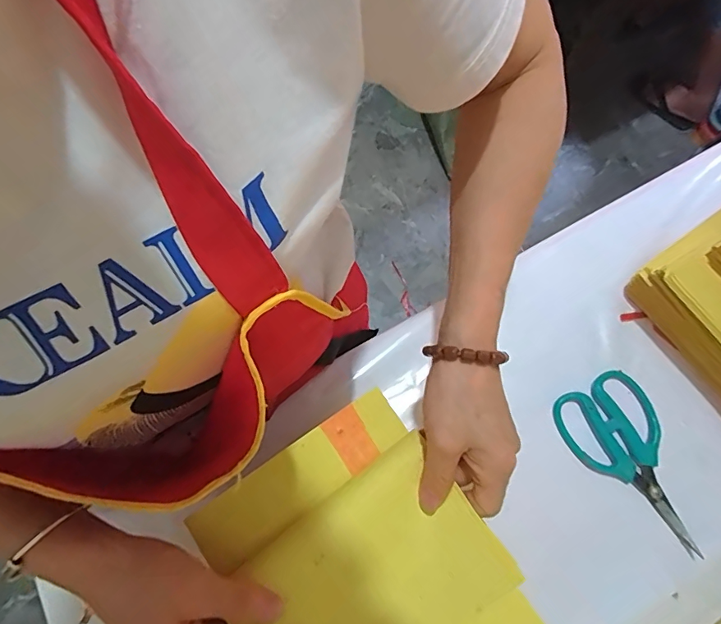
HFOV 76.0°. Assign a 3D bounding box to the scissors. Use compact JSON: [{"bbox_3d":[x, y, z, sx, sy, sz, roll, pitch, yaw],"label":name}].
[{"bbox_3d":[0.235,0.130,0.395,0.081,0.007,0.148,-26,75,-7],"label":"scissors"}]

